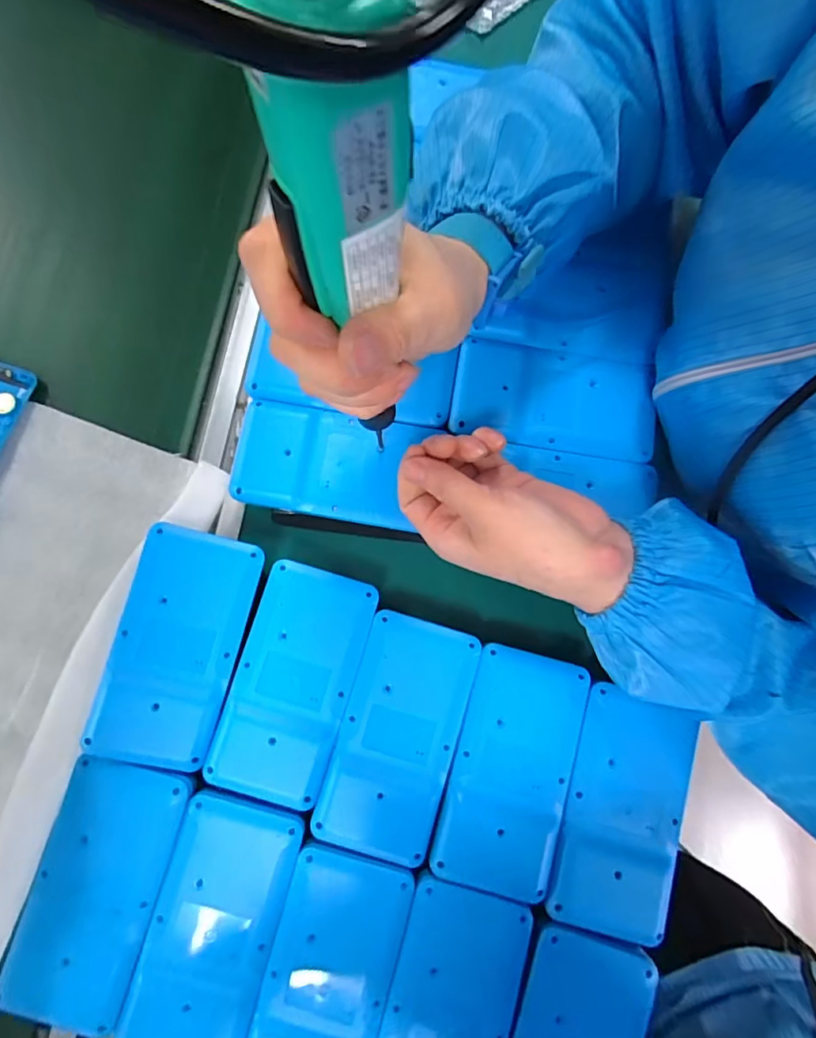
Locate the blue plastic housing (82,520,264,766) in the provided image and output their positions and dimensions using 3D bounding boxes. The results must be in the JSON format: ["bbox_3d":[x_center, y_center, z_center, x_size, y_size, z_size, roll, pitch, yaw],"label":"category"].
[{"bbox_3d":[-0.138,0.075,0.319,0.069,0.020,0.137,17,80,-12],"label":"blue plastic housing"}]

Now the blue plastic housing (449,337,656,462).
[{"bbox_3d":[0.097,-0.081,0.346,0.132,0.017,0.068,9,81,0],"label":"blue plastic housing"}]

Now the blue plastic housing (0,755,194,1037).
[{"bbox_3d":[-0.176,0.208,0.295,0.068,0.017,0.136,15,81,1],"label":"blue plastic housing"}]

